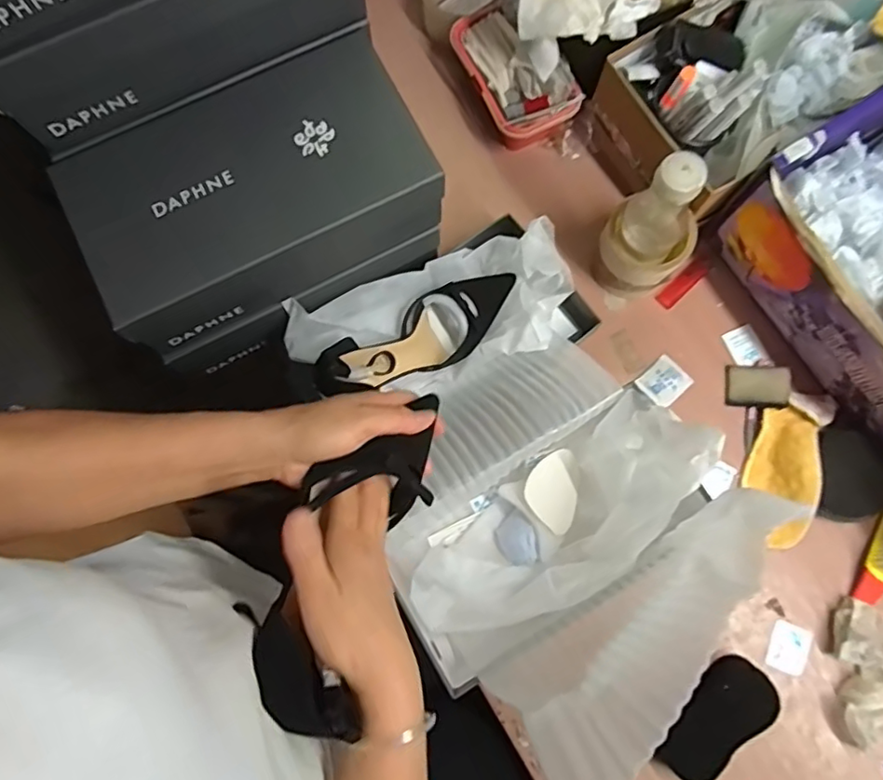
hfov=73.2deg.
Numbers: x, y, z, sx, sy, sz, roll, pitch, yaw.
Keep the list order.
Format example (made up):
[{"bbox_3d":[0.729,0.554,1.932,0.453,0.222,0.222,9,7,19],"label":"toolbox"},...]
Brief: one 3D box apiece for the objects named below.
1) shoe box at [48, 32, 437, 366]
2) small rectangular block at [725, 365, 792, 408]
[{"bbox_3d":[-0.166,-0.178,0.538,0.291,0.093,0.161,-27,80,-4],"label":"shoe box"},{"bbox_3d":[0.342,-0.005,0.643,0.063,0.013,0.046,1,84,33],"label":"small rectangular block"}]

